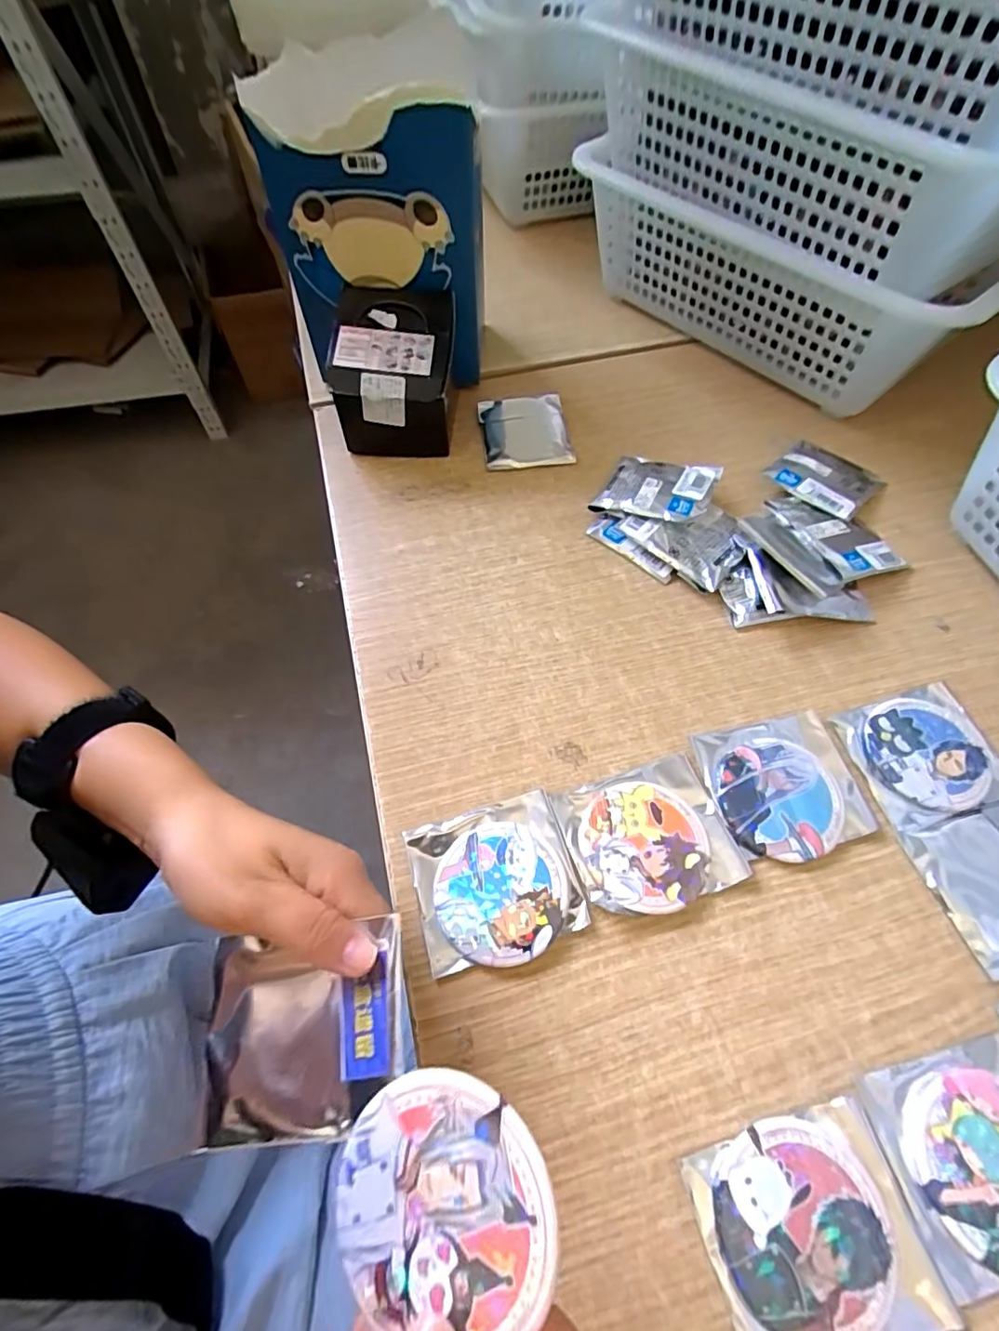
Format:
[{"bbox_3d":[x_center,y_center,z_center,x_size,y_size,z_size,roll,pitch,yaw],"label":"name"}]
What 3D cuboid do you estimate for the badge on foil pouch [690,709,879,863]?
[{"bbox_3d":[0.151,0.064,0.289,0.077,0.008,0.073,-10,61,-6],"label":"badge on foil pouch"}]

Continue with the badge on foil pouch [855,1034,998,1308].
[{"bbox_3d":[0.196,0.194,0.212,0.077,0.006,0.068,-11,61,-7],"label":"badge on foil pouch"}]

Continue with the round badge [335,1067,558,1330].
[{"bbox_3d":[-0.015,0.145,0.147,0.060,0.004,0.057,-6,70,16],"label":"round badge"}]

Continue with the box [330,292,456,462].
[{"bbox_3d":[-0.077,-0.214,0.405,0.087,0.077,0.092,3,60,2],"label":"box"}]

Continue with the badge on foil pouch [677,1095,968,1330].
[{"bbox_3d":[0.117,0.215,0.202,0.076,0.008,0.070,-14,61,-8],"label":"badge on foil pouch"}]

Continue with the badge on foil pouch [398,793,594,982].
[{"bbox_3d":[-0.002,0.105,0.265,0.076,0.009,0.071,-15,61,-9],"label":"badge on foil pouch"}]

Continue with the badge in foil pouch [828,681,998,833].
[{"bbox_3d":[0.234,0.048,0.298,0.078,0.007,0.068,-15,61,-8],"label":"badge in foil pouch"}]

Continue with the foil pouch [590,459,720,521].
[{"bbox_3d":[0.113,-0.127,0.385,0.073,0.008,0.068,19,57,19],"label":"foil pouch"}]

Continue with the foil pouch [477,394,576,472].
[{"bbox_3d":[0.020,-0.186,0.430,0.066,0.010,0.077,-8,61,-5],"label":"foil pouch"}]

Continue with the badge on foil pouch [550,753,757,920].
[{"bbox_3d":[0.075,0.087,0.276,0.080,0.008,0.068,-16,62,-9],"label":"badge on foil pouch"}]

